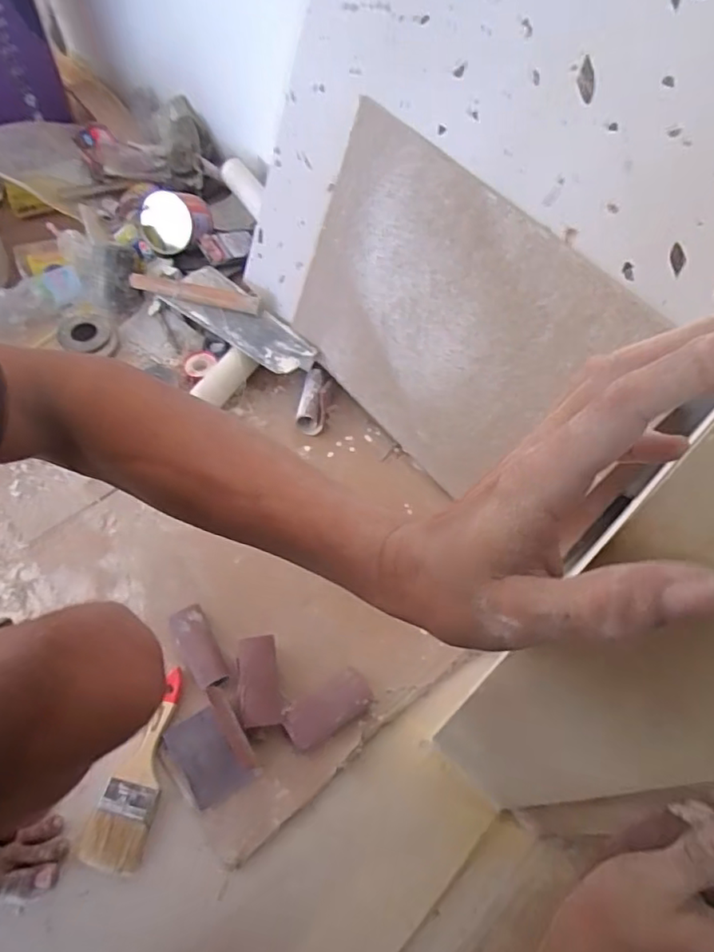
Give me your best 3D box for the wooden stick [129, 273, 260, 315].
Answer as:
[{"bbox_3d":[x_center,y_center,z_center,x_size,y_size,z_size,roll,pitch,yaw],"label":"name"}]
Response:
[{"bbox_3d":[-0.269,-0.303,0.968,0.228,0.019,0.031,16,60,9],"label":"wooden stick"}]

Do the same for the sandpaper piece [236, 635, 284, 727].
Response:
[{"bbox_3d":[-0.115,0.238,0.681,0.049,0.012,0.097,-15,61,9],"label":"sandpaper piece"}]

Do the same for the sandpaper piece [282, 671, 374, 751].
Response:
[{"bbox_3d":[-0.033,0.270,0.681,0.100,0.018,0.048,-31,62,-14],"label":"sandpaper piece"}]

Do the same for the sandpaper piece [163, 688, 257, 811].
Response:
[{"bbox_3d":[-0.164,0.307,0.656,0.081,0.034,0.102,-32,64,-18],"label":"sandpaper piece"}]

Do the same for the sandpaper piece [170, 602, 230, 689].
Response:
[{"bbox_3d":[-0.193,0.210,0.718,0.038,0.027,0.102,-27,61,-12],"label":"sandpaper piece"}]

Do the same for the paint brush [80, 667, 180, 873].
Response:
[{"bbox_3d":[-0.244,0.326,0.661,0.063,0.014,0.204,8,60,8],"label":"paint brush"}]

